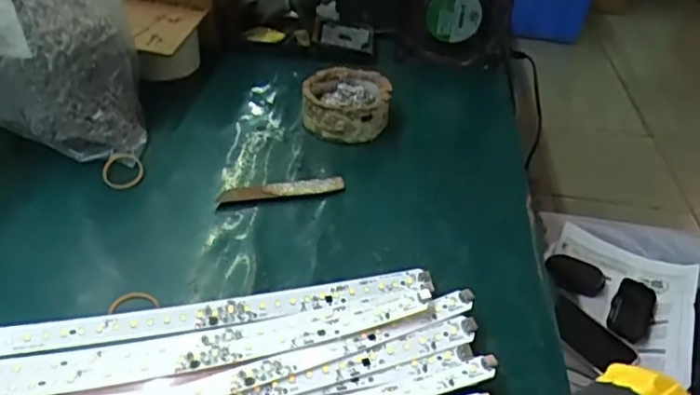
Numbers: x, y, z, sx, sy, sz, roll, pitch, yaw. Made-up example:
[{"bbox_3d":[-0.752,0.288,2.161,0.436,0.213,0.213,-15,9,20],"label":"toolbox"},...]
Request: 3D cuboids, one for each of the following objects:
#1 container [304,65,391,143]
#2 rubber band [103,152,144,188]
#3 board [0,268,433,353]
[{"bbox_3d":[-0.003,-0.094,0.570,0.081,0.034,0.093,3,39,-2],"label":"container"},{"bbox_3d":[-0.187,-0.022,0.489,0.034,0.008,0.032,0,64,1],"label":"rubber band"},{"bbox_3d":[-0.087,0.072,0.379,0.281,0.011,0.022,-6,48,-10],"label":"board"}]

